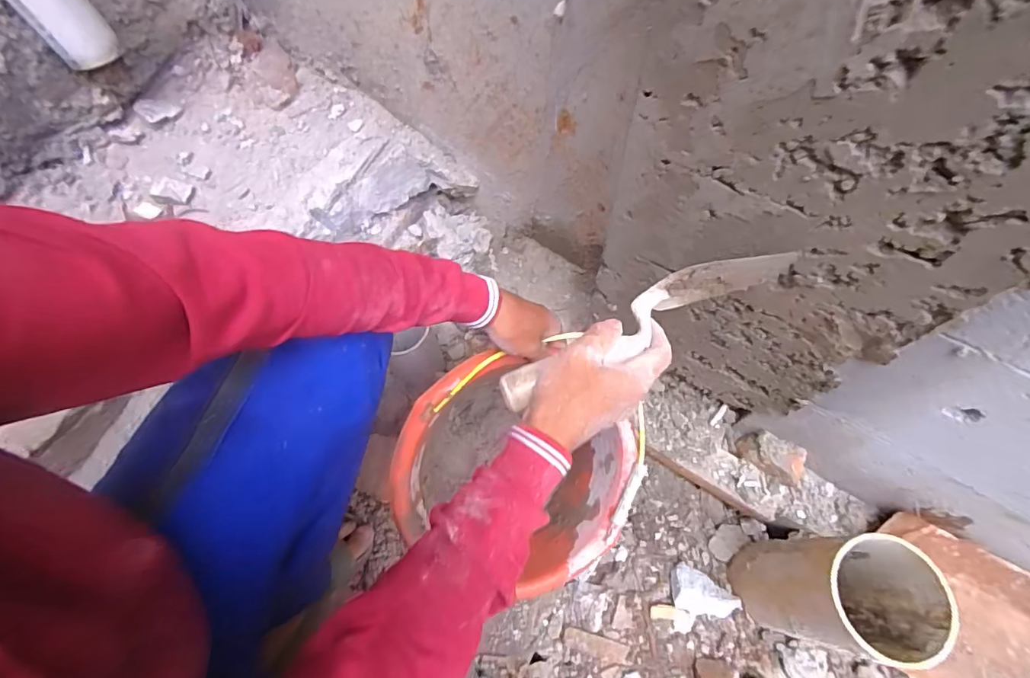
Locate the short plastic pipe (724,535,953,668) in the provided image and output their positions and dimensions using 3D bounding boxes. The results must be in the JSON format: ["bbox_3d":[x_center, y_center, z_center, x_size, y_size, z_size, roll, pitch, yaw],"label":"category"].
[{"bbox_3d":[0.365,0.295,0.559,0.110,0.222,0.112,-1,64,2],"label":"short plastic pipe"}]

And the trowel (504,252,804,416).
[{"bbox_3d":[0.114,-0.014,0.416,0.276,0.084,0.041,-28,66,-6],"label":"trowel"}]

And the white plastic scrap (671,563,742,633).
[{"bbox_3d":[0.269,0.369,0.679,0.092,0.039,0.083,-3,64,1],"label":"white plastic scrap"}]

